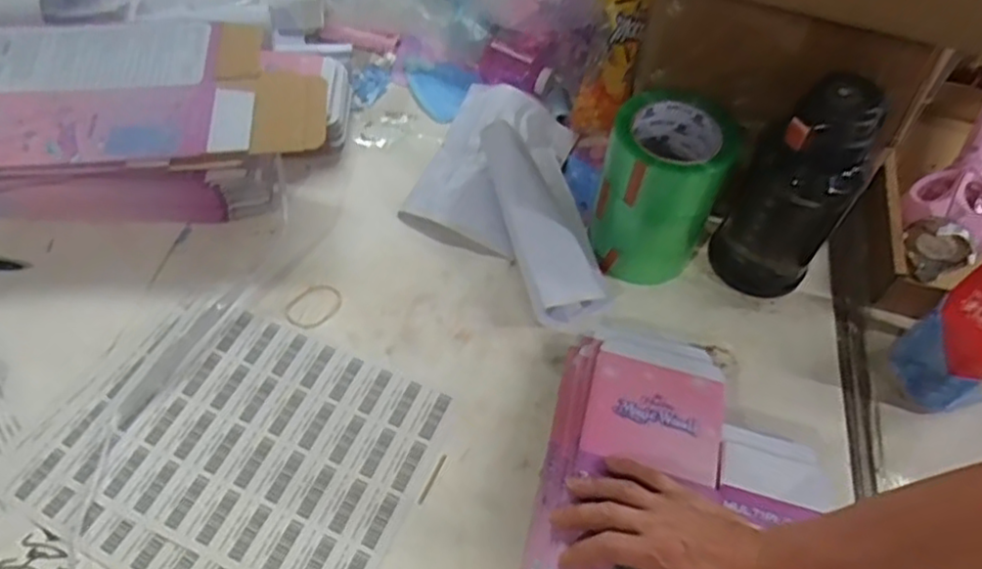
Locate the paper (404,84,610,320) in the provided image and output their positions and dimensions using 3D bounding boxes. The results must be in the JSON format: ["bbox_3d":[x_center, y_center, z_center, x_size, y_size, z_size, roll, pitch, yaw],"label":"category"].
[{"bbox_3d":[0.010,-0.109,0.721,0.195,0.071,0.313,-1,55,-5],"label":"paper"}]

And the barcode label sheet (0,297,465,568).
[{"bbox_3d":[-0.204,0.139,0.580,0.288,0.005,0.234,23,57,12],"label":"barcode label sheet"}]

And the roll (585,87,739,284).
[{"bbox_3d":[0.161,-0.089,0.668,0.107,0.155,0.111,21,56,11],"label":"roll"}]

